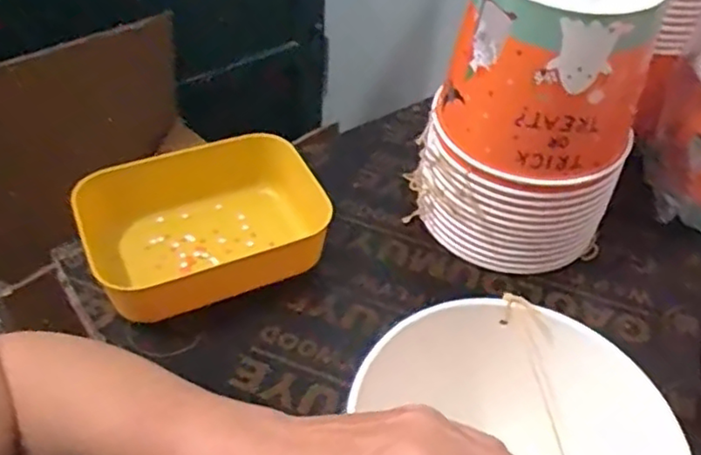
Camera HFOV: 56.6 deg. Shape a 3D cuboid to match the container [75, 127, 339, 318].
[{"bbox_3d":[-0.117,-0.001,0.551,0.188,0.064,0.140,-17,48,-21],"label":"container"}]

